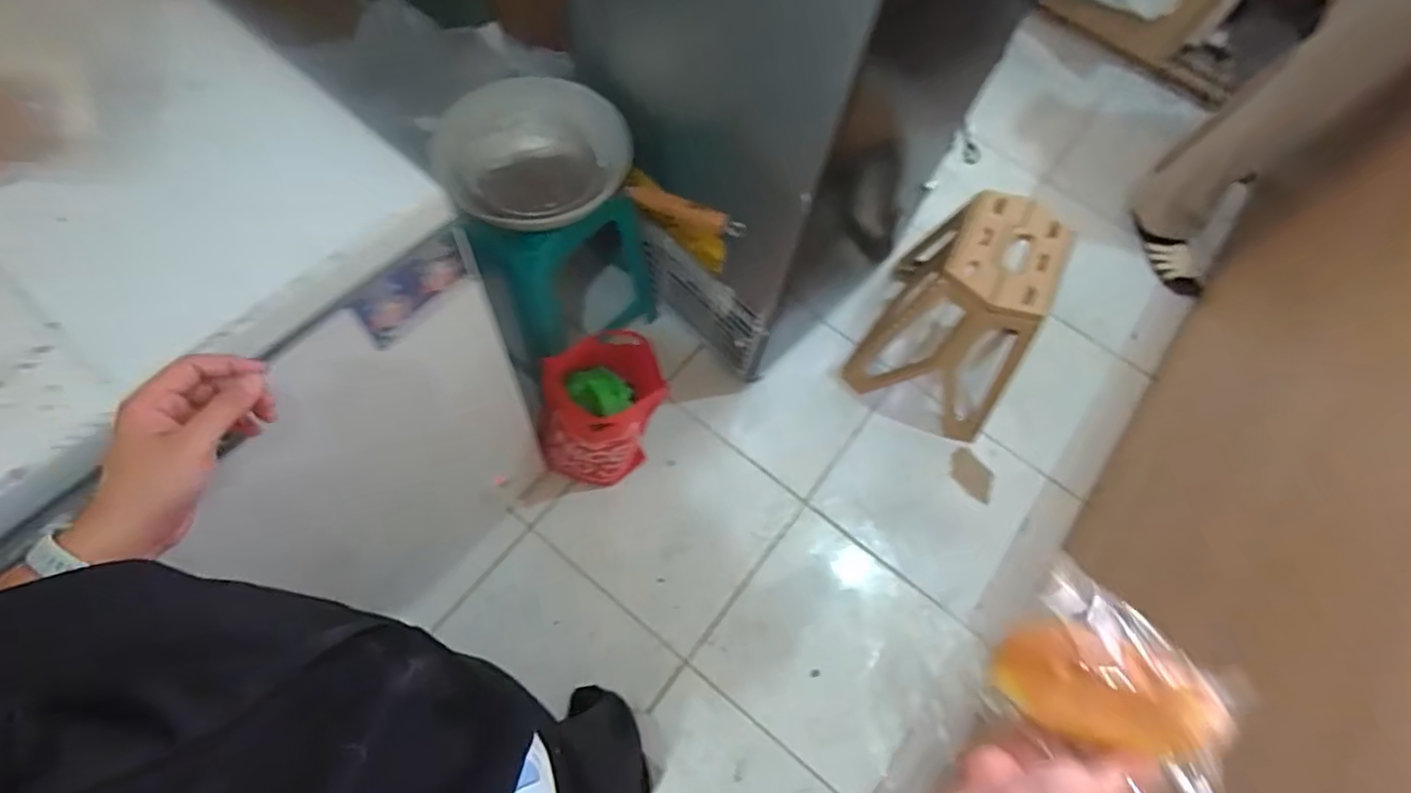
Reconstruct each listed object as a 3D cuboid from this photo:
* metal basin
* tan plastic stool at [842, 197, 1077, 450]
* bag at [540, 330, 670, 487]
[{"bbox_3d":[-0.279,-0.398,1.094,0.311,0.096,0.278,-14,68,-11],"label":"metal basin"},{"bbox_3d":[0.561,-0.187,1.381,0.331,0.385,0.364,29,67,8],"label":"tan plastic stool"},{"bbox_3d":[-0.208,0.044,1.259,0.241,0.313,0.182,-26,71,-15],"label":"bag"}]

